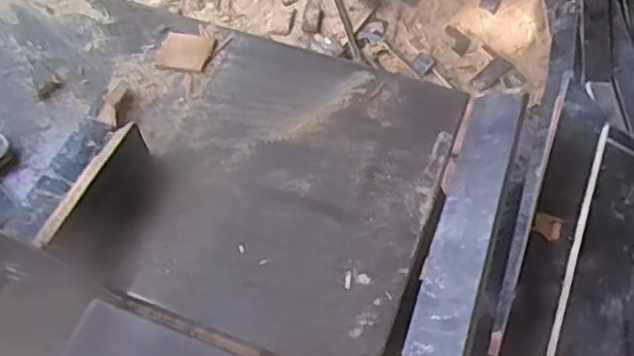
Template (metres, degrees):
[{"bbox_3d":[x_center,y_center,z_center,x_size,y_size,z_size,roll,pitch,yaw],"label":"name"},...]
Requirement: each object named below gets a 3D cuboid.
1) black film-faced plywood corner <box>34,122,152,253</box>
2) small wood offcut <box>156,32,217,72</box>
[{"bbox_3d":[-0.229,0.019,0.708,0.019,0.072,0.162,-5,47,35],"label":"black film-faced plywood corner"},{"bbox_3d":[-0.170,-0.163,0.843,0.067,0.010,0.057,10,59,5],"label":"small wood offcut"}]

